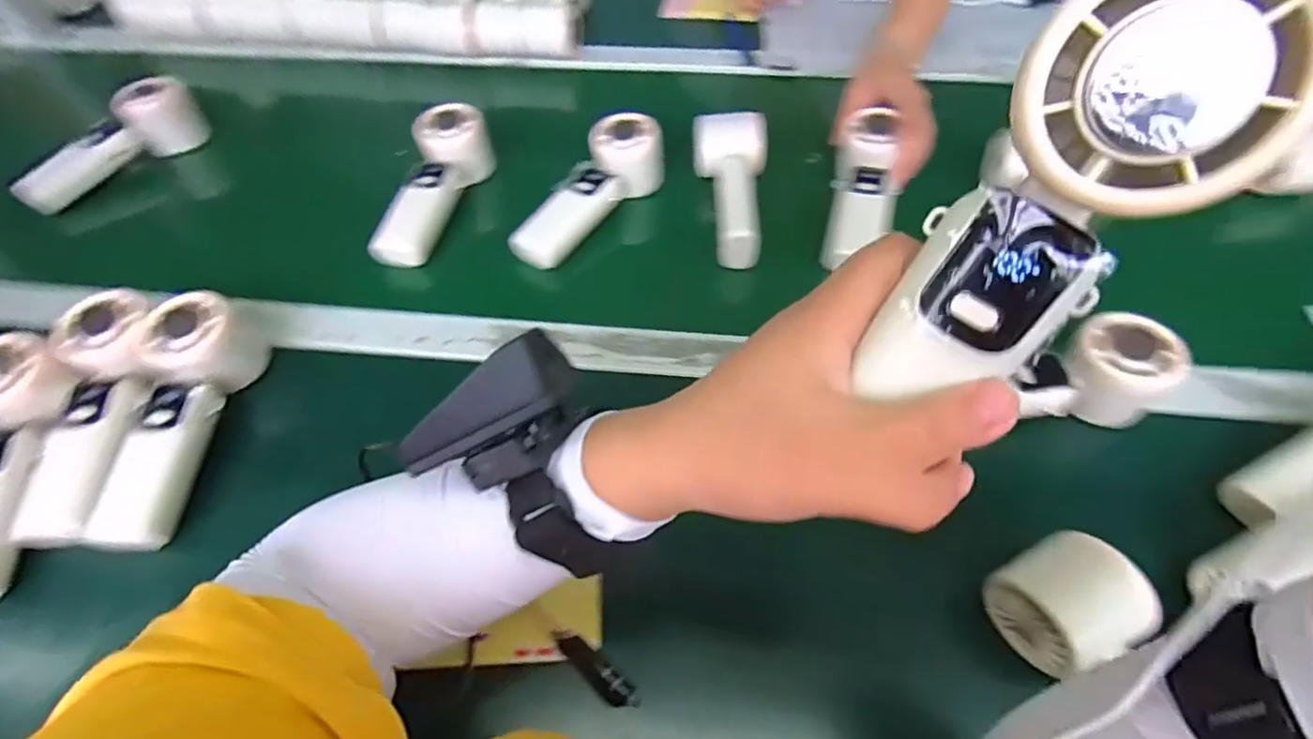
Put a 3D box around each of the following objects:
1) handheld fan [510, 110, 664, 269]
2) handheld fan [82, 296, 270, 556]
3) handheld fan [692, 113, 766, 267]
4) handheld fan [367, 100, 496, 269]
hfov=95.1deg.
[{"bbox_3d":[-0.058,-0.158,0.530,0.056,0.056,0.166,28,59,21],"label":"handheld fan"},{"bbox_3d":[-0.322,0.035,0.407,0.054,0.059,0.167,1,66,3],"label":"handheld fan"},{"bbox_3d":[0.065,-0.160,0.527,0.063,0.049,0.160,1,53,3],"label":"handheld fan"},{"bbox_3d":[-0.205,-0.164,0.550,0.055,0.049,0.174,11,67,11],"label":"handheld fan"}]

